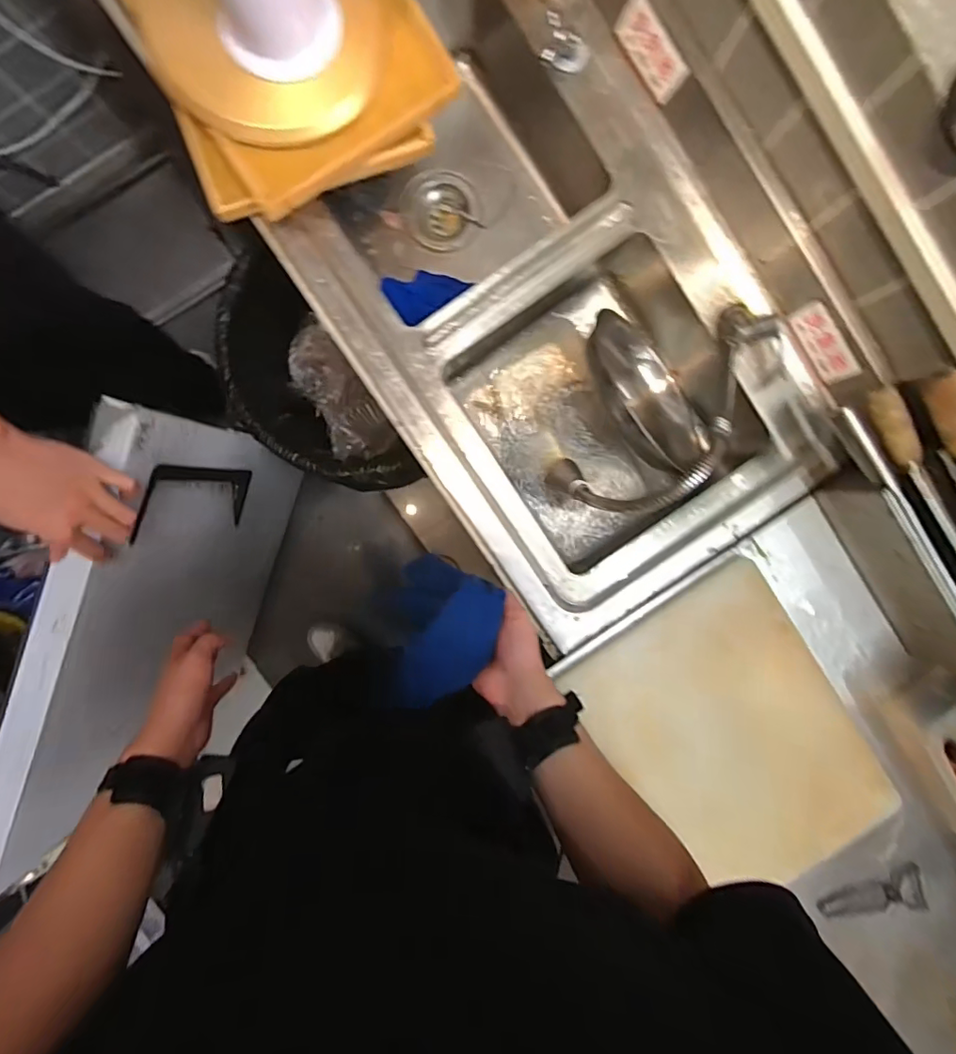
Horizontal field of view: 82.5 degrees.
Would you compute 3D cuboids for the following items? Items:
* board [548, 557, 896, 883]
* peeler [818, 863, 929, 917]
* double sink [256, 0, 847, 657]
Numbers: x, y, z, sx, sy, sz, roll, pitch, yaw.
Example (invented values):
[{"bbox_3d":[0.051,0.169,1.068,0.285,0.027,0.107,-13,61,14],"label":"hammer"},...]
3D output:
[{"bbox_3d":[0.339,0.286,0.718,0.285,0.024,0.416,-35,95,1],"label":"board"},{"bbox_3d":[0.538,0.512,0.741,0.149,0.015,0.066,-19,95,0],"label":"peeler"},{"bbox_3d":[0.084,-0.278,0.716,0.463,0.228,0.747,-34,94,1],"label":"double sink"}]

